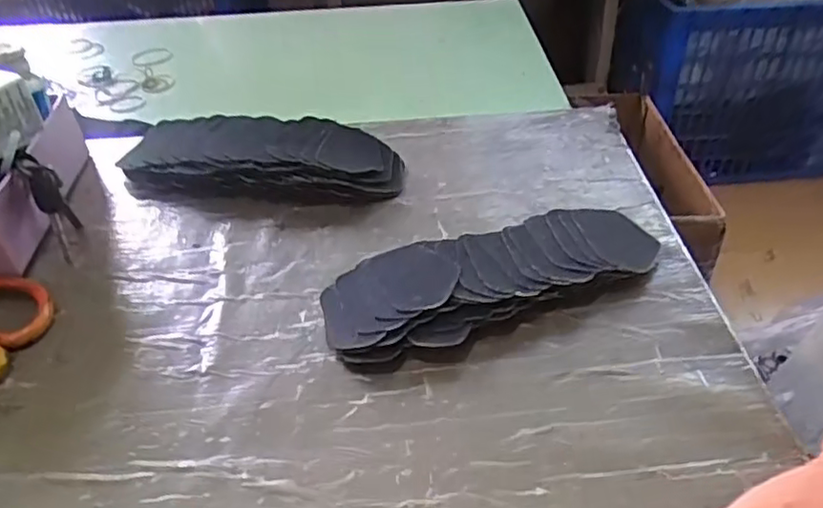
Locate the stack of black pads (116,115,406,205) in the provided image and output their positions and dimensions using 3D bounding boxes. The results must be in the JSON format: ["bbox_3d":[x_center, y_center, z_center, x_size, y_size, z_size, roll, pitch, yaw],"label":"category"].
[{"bbox_3d":[-0.125,-0.079,0.529,0.230,0.041,0.083,2,41,8],"label":"stack of black pads"}]

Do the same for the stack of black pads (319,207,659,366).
[{"bbox_3d":[0.053,0.011,0.421,0.224,0.023,0.081,-17,42,-15],"label":"stack of black pads"}]

